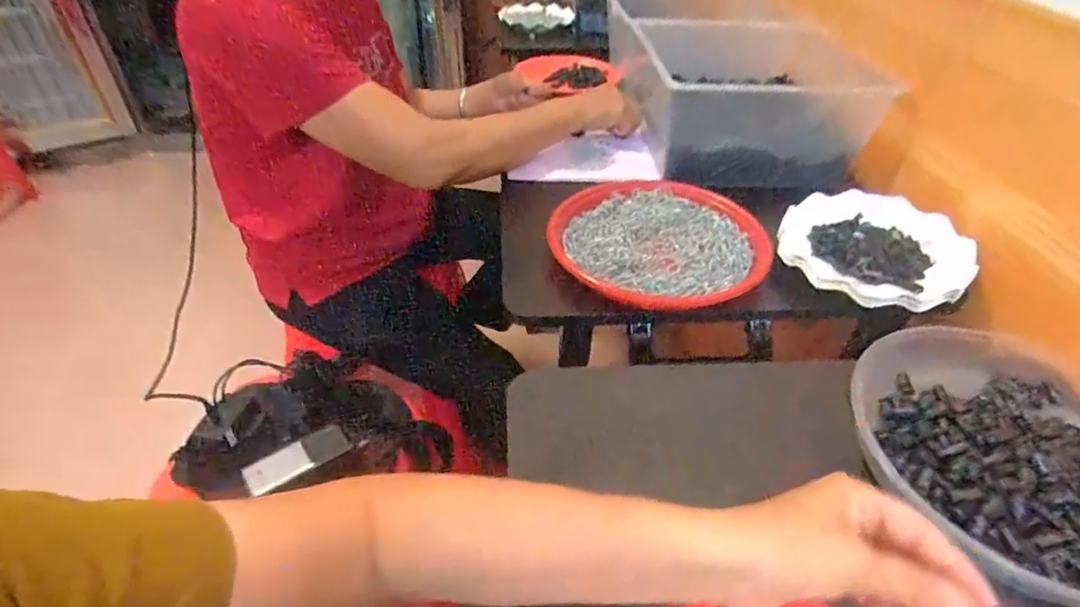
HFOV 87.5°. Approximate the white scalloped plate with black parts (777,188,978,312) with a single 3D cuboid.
[{"bbox_3d":[0.362,-0.065,0.615,0.180,0.019,0.207,29,47,29],"label":"white scalloped plate with black parts"}]

